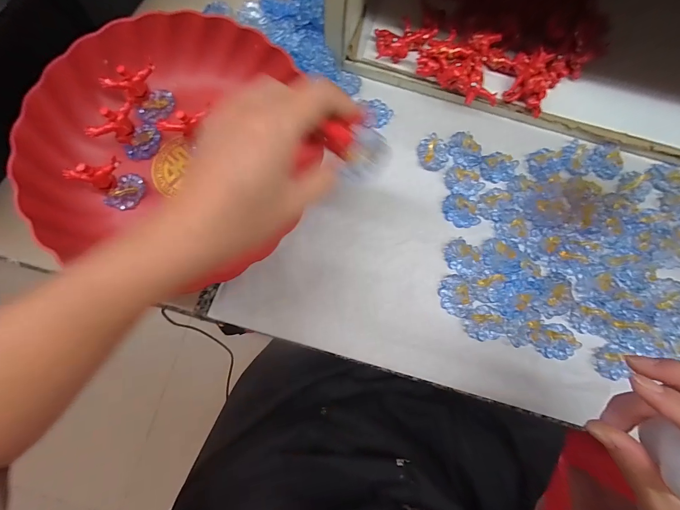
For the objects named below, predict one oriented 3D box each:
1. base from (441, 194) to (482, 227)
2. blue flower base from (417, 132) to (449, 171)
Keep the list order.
[{"bbox_3d":[0.118,-0.043,0.313,0.032,0.008,0.033,0,79,-2],"label":"base"},{"bbox_3d":[0.094,-0.103,0.321,0.033,0.012,0.034,0,79,-2],"label":"blue flower base"}]

